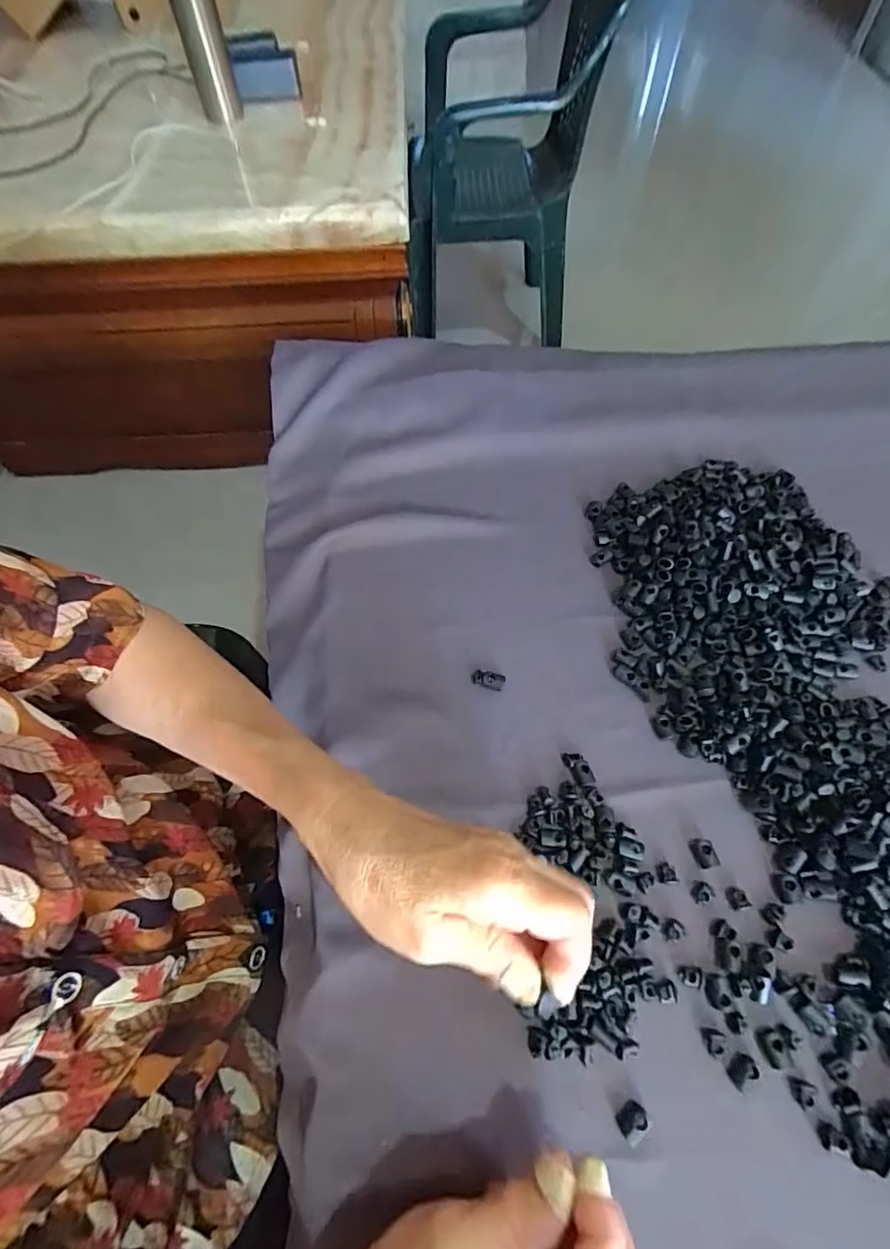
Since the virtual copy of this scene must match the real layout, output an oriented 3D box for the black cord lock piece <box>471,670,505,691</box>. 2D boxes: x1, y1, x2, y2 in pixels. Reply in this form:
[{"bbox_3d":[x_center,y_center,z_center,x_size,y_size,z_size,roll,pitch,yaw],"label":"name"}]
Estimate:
[{"bbox_3d":[0.029,0.036,0.359,0.021,0.004,0.011,16,62,9],"label":"black cord lock piece"}]

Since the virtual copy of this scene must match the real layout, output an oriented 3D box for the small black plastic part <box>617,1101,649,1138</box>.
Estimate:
[{"bbox_3d":[0.087,0.230,0.251,0.013,0.005,0.010,-19,62,-10],"label":"small black plastic part"}]

